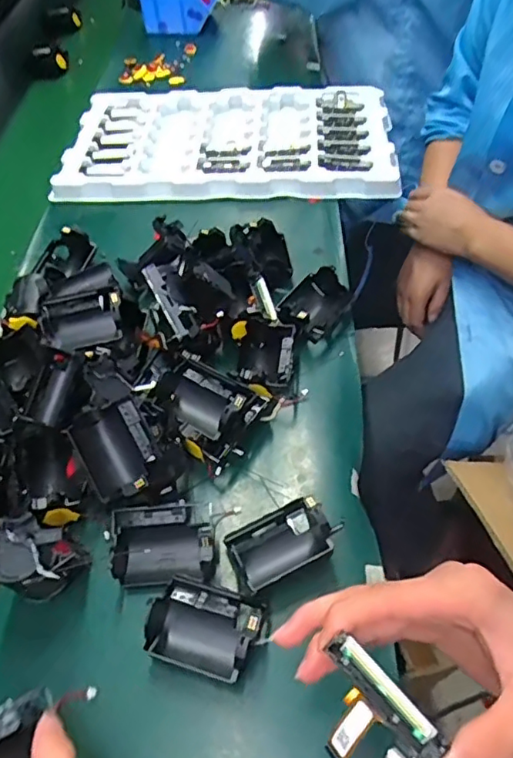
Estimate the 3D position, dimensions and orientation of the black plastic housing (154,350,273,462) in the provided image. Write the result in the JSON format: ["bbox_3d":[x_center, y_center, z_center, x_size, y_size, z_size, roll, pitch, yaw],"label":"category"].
[{"bbox_3d":[-0.043,0.025,0.473,0.085,0.050,0.077,19,56,19],"label":"black plastic housing"}]

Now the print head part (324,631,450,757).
[{"bbox_3d":[0.053,0.163,0.268,0.041,0.033,0.064,-35,57,-21],"label":"print head part"}]

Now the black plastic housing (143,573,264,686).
[{"bbox_3d":[-0.035,0.161,0.370,0.074,0.035,0.055,14,54,16],"label":"black plastic housing"}]

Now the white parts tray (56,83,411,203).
[{"bbox_3d":[-0.035,-0.334,0.775,0.435,0.027,0.266,1,52,7],"label":"white parts tray"}]

